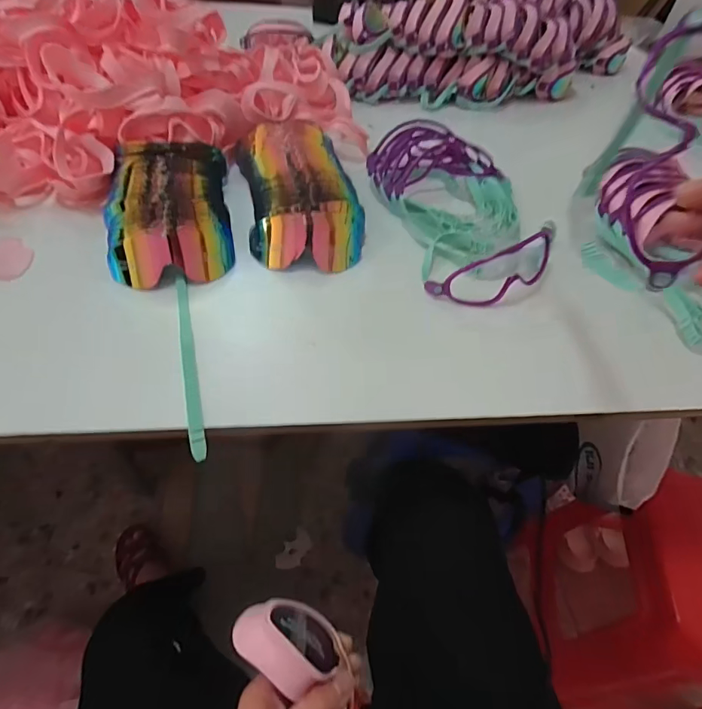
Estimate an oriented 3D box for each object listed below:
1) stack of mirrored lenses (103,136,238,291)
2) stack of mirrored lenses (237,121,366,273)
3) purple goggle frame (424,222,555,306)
[{"bbox_3d":[-0.214,-0.176,0.535,0.132,0.066,0.225,-6,52,-11],"label":"stack of mirrored lenses"},{"bbox_3d":[-0.070,-0.223,0.586,0.136,0.064,0.261,-8,53,-12],"label":"stack of mirrored lenses"},{"bbox_3d":[0.166,-0.099,0.491,0.164,0.044,0.052,-27,58,-9],"label":"purple goggle frame"}]

